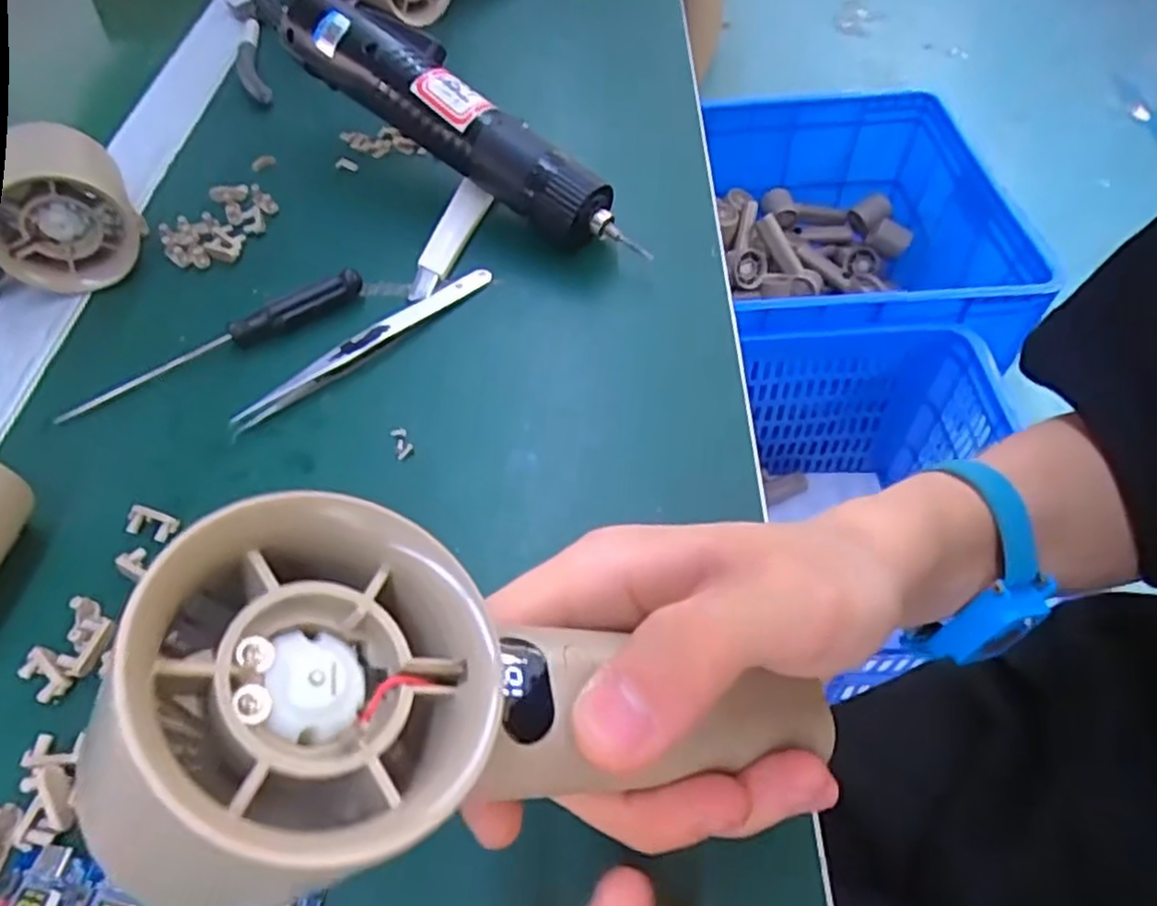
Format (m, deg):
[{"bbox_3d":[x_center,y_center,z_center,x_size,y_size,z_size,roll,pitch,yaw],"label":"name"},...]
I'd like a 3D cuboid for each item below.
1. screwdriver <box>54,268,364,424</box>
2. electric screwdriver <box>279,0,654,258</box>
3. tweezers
[{"bbox_3d":[-0.154,-0.047,0.313,0.131,0.013,0.012,-29,56,-17],"label":"screwdriver"},{"bbox_3d":[-0.058,-0.164,0.358,0.211,0.033,0.037,38,63,11],"label":"electric screwdriver"},{"bbox_3d":[-0.088,-0.048,0.313,0.016,0.007,0.127,35,63,26],"label":"tweezers"}]

